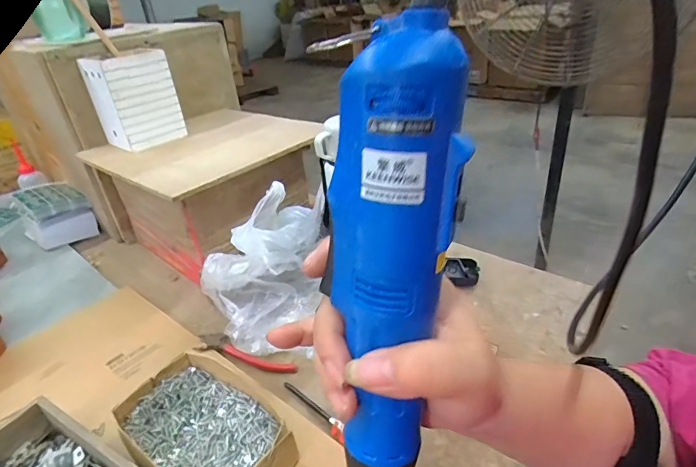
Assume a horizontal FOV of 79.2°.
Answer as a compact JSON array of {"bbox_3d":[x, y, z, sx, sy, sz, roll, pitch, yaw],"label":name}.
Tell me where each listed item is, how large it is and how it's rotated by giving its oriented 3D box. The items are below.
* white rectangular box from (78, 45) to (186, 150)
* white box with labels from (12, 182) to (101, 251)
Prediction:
[{"bbox_3d":[-0.375,-0.237,0.741,0.114,0.143,0.109,21,40,37],"label":"white rectangular box"},{"bbox_3d":[-0.619,-0.039,0.889,0.136,0.100,0.110,19,38,34],"label":"white box with labels"}]

